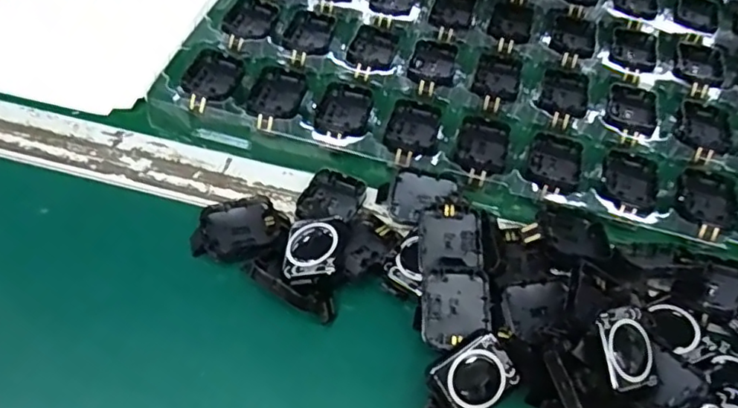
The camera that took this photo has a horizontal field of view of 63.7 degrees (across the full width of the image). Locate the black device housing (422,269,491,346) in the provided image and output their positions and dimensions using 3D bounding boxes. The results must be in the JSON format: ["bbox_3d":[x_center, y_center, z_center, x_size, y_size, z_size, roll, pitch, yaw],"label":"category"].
[{"bbox_3d":[0.043,0.052,0.297,0.033,0.011,0.037,2,66,3],"label":"black device housing"}]

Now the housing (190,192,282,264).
[{"bbox_3d":[-0.074,0.016,0.333,0.049,0.014,0.036,-16,58,-15],"label":"housing"}]

